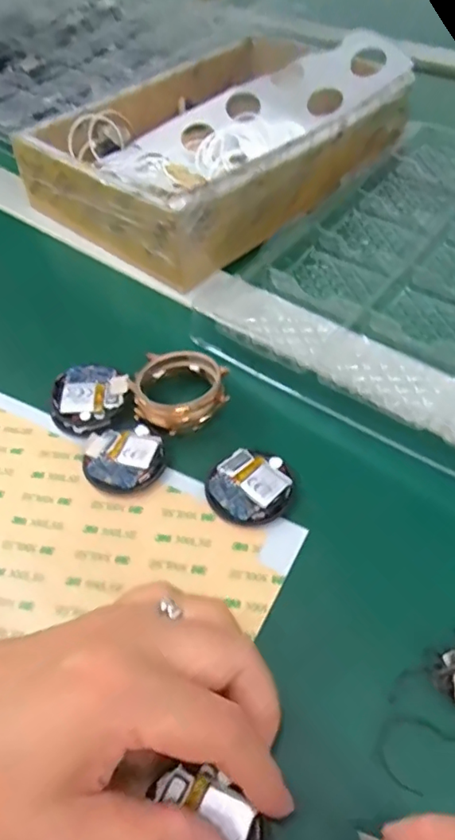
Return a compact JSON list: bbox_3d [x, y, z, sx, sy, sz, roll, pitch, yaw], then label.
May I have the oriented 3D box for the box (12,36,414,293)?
[{"bbox_3d":[0.002,-0.231,0.453,0.194,0.060,0.294,34,61,28],"label":"box"}]

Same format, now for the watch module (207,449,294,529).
[{"bbox_3d":[0.011,0.033,0.272,0.038,0.009,0.039,31,59,26],"label":"watch module"}]

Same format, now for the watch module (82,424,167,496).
[{"bbox_3d":[-0.053,0.020,0.288,0.040,0.008,0.040,-6,50,-1],"label":"watch module"}]

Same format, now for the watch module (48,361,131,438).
[{"bbox_3d":[-0.076,-0.012,0.309,0.038,0.015,0.041,33,60,27],"label":"watch module"}]

